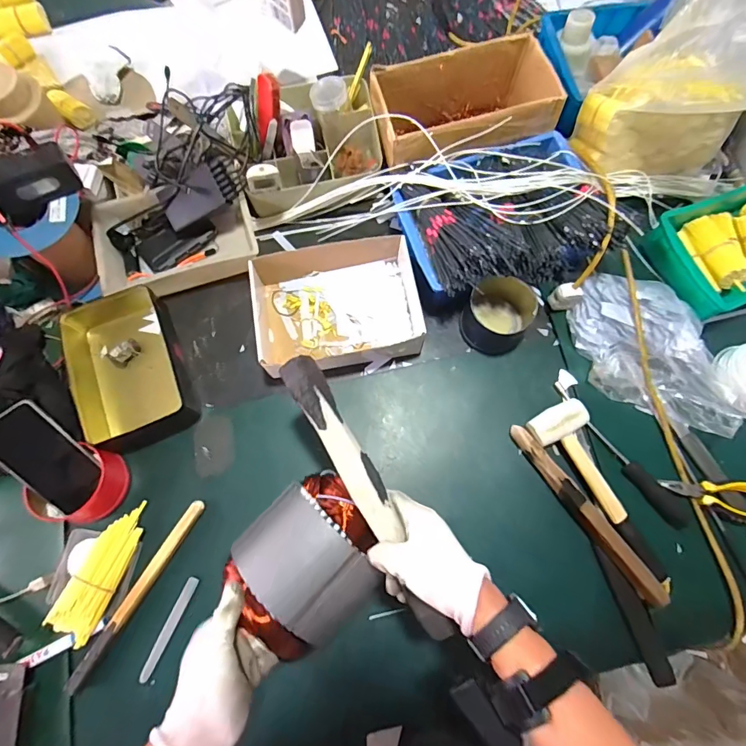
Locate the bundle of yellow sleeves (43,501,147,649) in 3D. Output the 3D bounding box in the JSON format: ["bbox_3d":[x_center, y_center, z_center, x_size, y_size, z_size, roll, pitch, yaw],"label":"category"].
[{"bbox_3d":[-0.361,0.258,0.565,0.057,0.019,0.168,19,73,6],"label":"bundle of yellow sleeves"}]

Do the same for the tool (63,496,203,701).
[{"bbox_3d":[-0.309,0.289,0.568,0.018,0.019,0.257,30,75,9],"label":"tool"}]

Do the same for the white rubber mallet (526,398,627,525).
[{"bbox_3d":[0.292,0.127,0.604,0.080,0.032,0.174,-21,73,-6],"label":"white rubber mallet"}]

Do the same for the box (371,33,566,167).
[{"bbox_3d":[0.147,-0.415,0.699,0.288,0.107,0.170,-19,73,-6],"label":"box"}]

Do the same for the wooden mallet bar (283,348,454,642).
[{"bbox_3d":[-0.034,0.077,0.460,0.037,0.018,0.215,-29,79,-9],"label":"wooden mallet bar"}]

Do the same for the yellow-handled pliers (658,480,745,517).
[{"bbox_3d":[0.476,0.165,0.594,0.142,0.018,0.044,13,73,4],"label":"yellow-handled pliers"}]

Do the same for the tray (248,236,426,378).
[{"bbox_3d":[-0.054,-0.109,0.668,0.255,0.069,0.200,-10,72,-3],"label":"tray"}]

